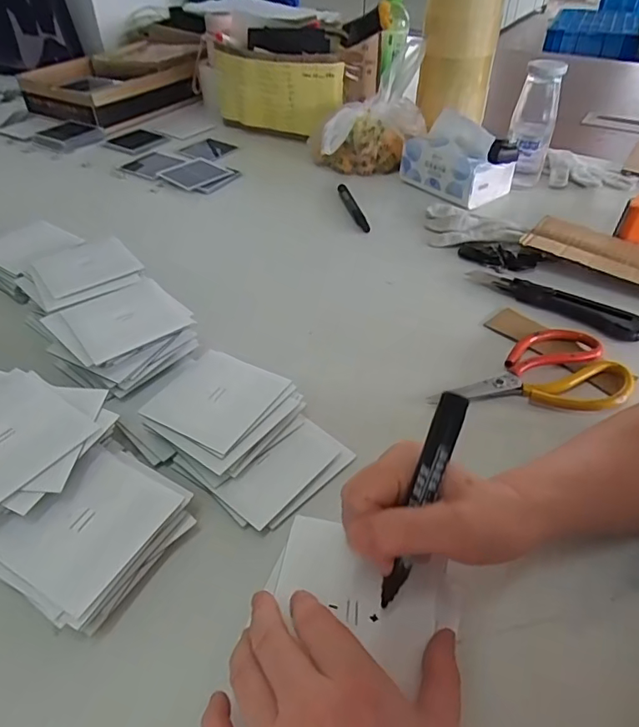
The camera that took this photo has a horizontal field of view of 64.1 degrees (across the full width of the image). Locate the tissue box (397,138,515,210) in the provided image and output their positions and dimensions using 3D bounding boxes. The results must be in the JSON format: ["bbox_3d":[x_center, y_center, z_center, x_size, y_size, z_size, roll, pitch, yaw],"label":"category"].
[{"bbox_3d":[0.204,-0.299,0.752,0.100,0.079,0.144,-29,50,-28],"label":"tissue box"}]

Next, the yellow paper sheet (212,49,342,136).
[{"bbox_3d":[-0.077,-0.463,0.898,0.238,0.133,0.029,16,45,17],"label":"yellow paper sheet"}]

